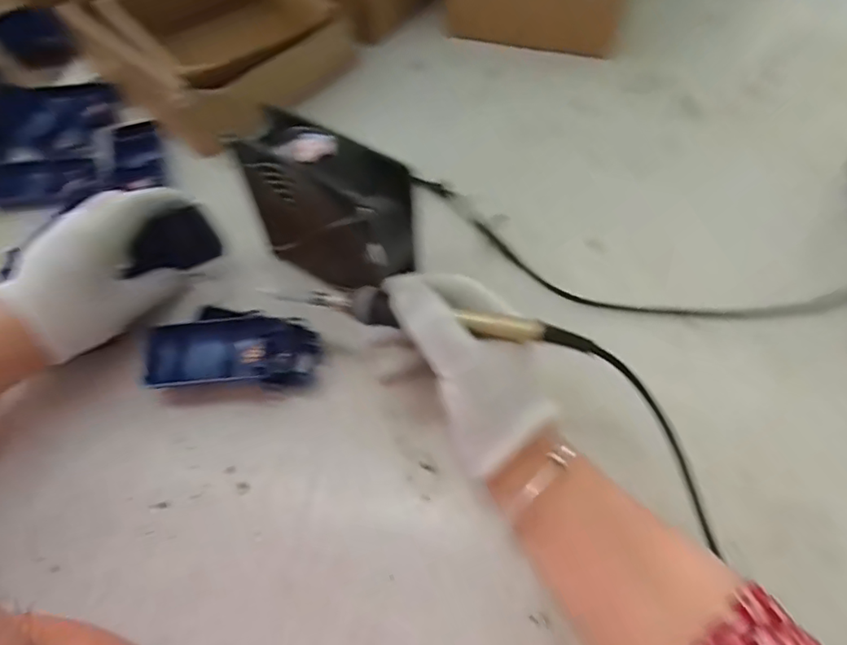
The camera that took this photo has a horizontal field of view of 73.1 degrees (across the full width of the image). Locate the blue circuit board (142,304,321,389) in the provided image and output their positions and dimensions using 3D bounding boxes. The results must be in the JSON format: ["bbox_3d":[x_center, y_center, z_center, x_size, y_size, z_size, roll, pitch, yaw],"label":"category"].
[{"bbox_3d":[-0.128,0.018,0.387,0.111,0.020,0.051,1,79,-4],"label":"blue circuit board"}]

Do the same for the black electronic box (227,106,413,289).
[{"bbox_3d":[-0.065,-0.074,0.382,0.117,0.115,0.045,26,62,16],"label":"black electronic box"}]

